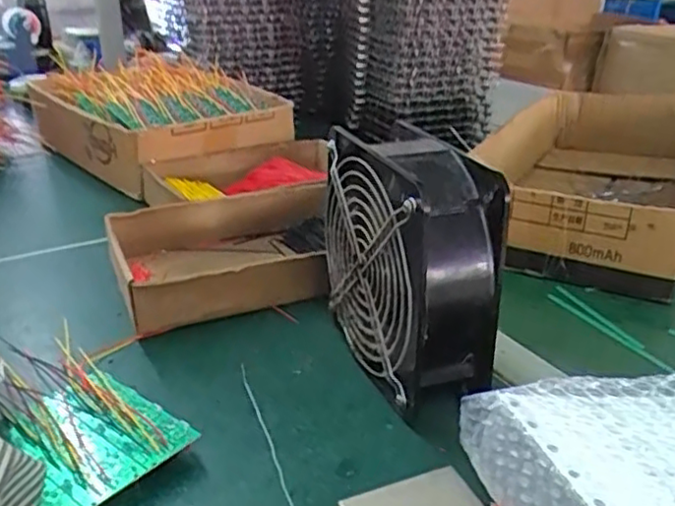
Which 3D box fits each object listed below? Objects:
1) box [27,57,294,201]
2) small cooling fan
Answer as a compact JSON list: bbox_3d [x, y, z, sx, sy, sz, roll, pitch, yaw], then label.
[{"bbox_3d":[-0.240,-0.182,0.900,0.233,0.094,0.349,-20,32,-35],"label":"box"},{"bbox_3d":[0.040,0.008,0.424,0.057,0.151,0.143,-10,26,-21],"label":"small cooling fan"}]

